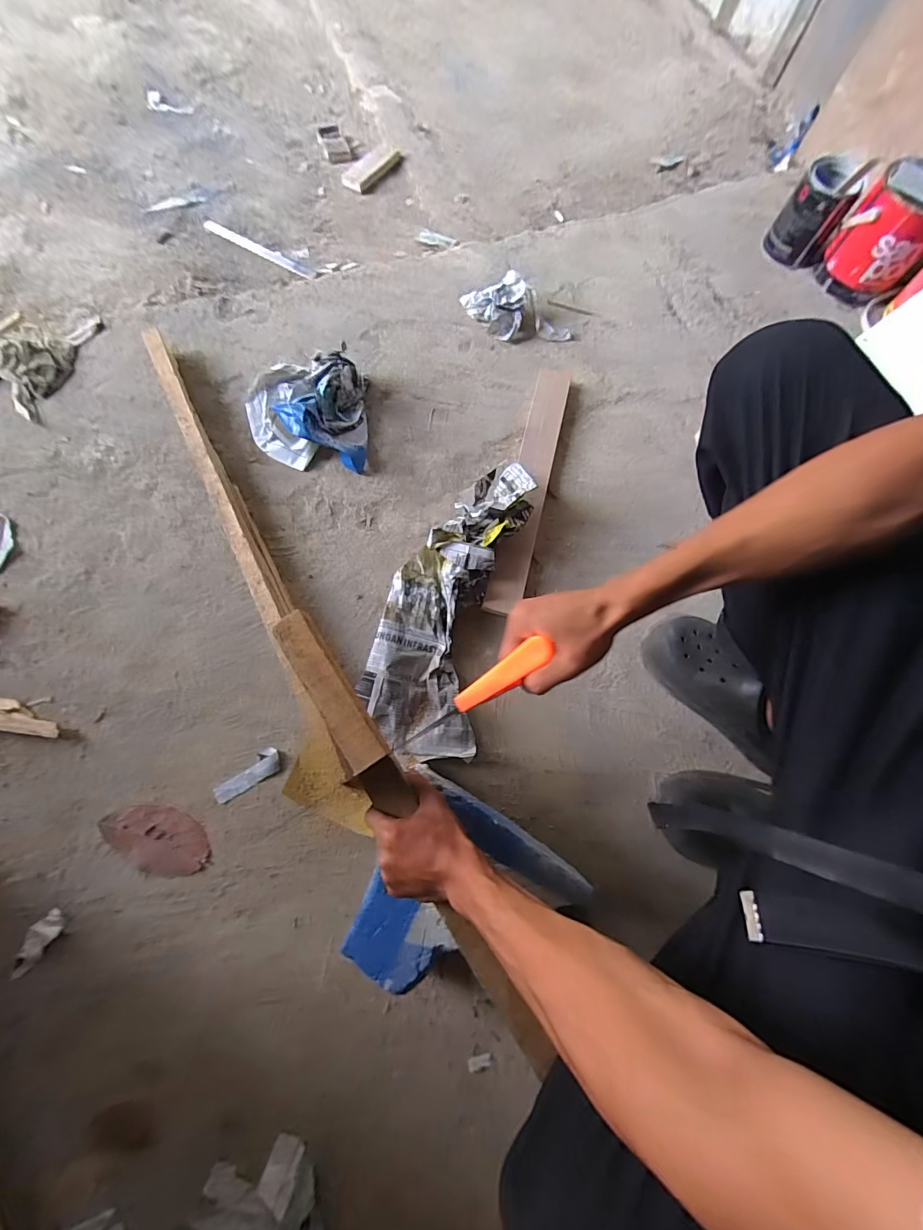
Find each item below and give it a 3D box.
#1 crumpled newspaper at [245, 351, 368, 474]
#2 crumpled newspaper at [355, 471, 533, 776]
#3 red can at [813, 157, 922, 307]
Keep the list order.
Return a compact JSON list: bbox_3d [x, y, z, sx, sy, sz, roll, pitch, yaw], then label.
[{"bbox_3d":[-0.258,-0.348,0.709,0.212,0.078,0.200,4,73,-1],"label":"crumpled newspaper"},{"bbox_3d":[-0.020,-0.021,0.623,0.170,0.070,0.454,14,73,2],"label":"crumpled newspaper"},{"bbox_3d":[0.839,-0.744,0.851,0.167,0.159,0.164,40,76,10],"label":"red can"}]

